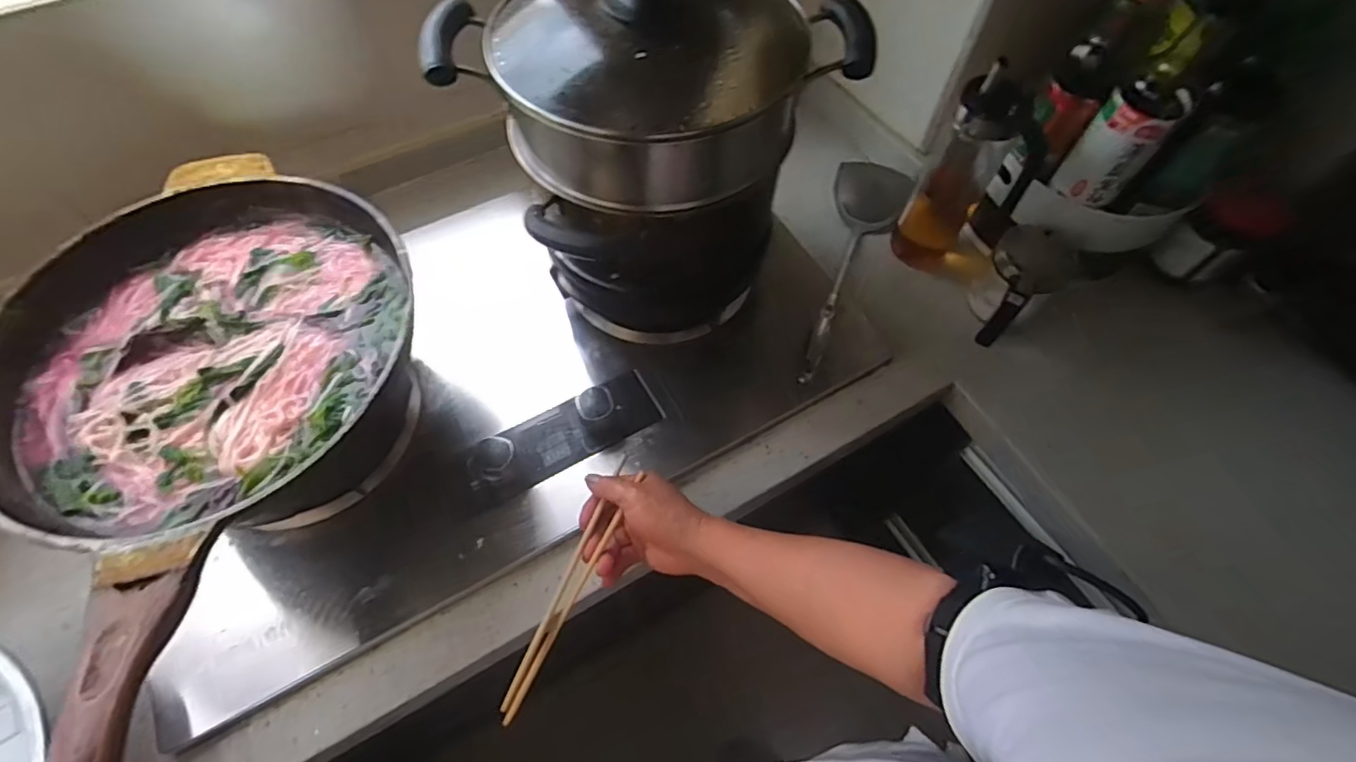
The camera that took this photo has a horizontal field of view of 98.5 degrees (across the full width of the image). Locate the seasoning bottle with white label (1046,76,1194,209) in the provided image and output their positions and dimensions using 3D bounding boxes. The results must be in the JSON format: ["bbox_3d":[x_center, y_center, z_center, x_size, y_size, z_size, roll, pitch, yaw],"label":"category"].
[{"bbox_3d":[0.417,-0.222,0.548,0.048,0.115,0.054,-11,62,-7],"label":"seasoning bottle with white label"}]

